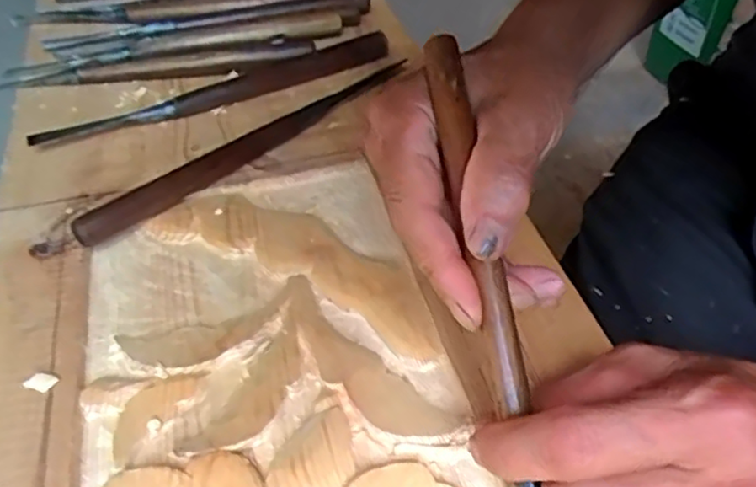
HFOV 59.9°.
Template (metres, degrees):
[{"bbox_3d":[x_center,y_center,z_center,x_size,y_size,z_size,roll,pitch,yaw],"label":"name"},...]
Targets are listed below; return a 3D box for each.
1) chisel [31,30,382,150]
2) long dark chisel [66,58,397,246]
[{"bbox_3d":[-0.108,-0.110,0.464,0.254,0.016,0.023,-19,48,-21],"label":"chisel"},{"bbox_3d":[-0.072,-0.070,0.424,0.018,0.018,0.259,33,51,27],"label":"long dark chisel"}]

